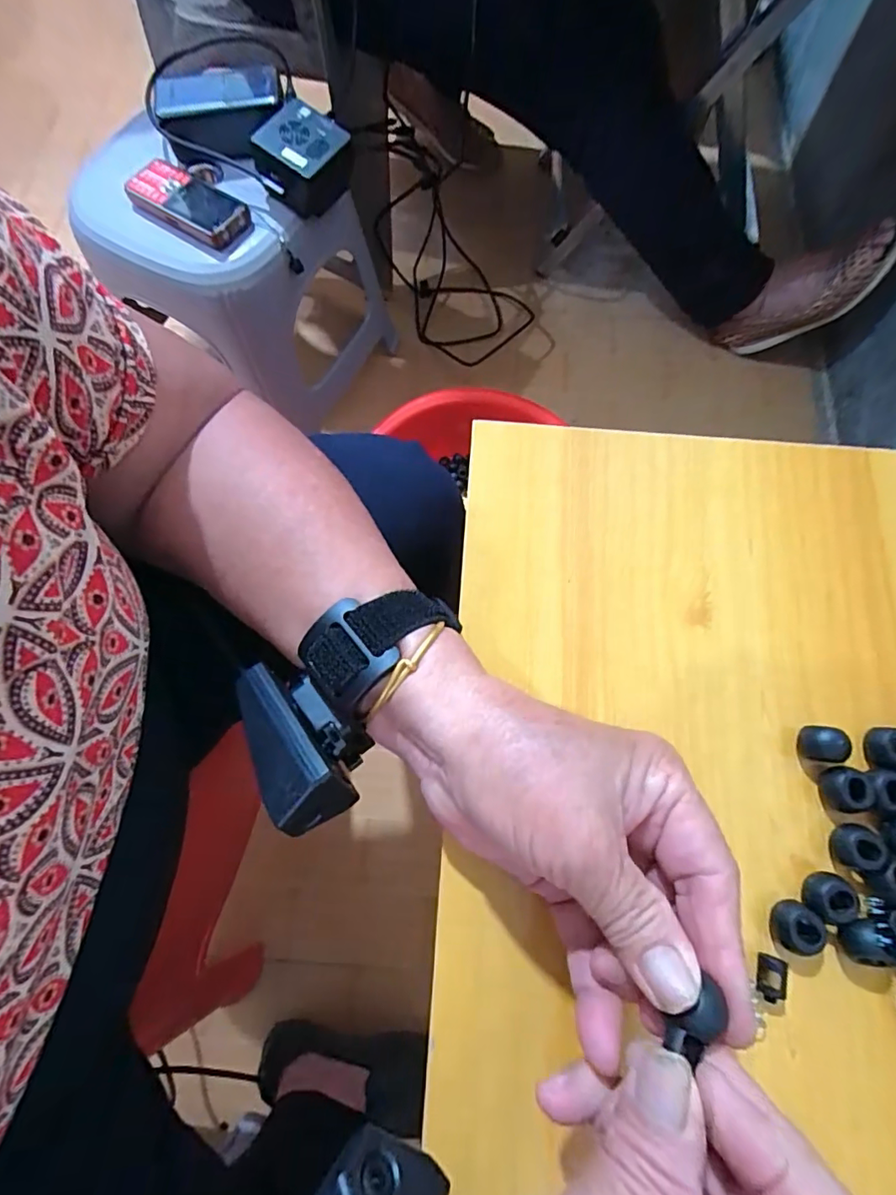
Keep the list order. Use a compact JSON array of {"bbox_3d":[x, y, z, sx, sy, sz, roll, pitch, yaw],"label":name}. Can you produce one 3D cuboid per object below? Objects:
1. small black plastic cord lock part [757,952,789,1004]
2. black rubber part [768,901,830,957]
[{"bbox_3d":[0.118,0.139,0.190,0.008,0.006,0.015,20,75,5],"label":"small black plastic cord lock part"},{"bbox_3d":[0.130,0.123,0.192,0.014,0.010,0.017,22,75,5],"label":"black rubber part"}]

